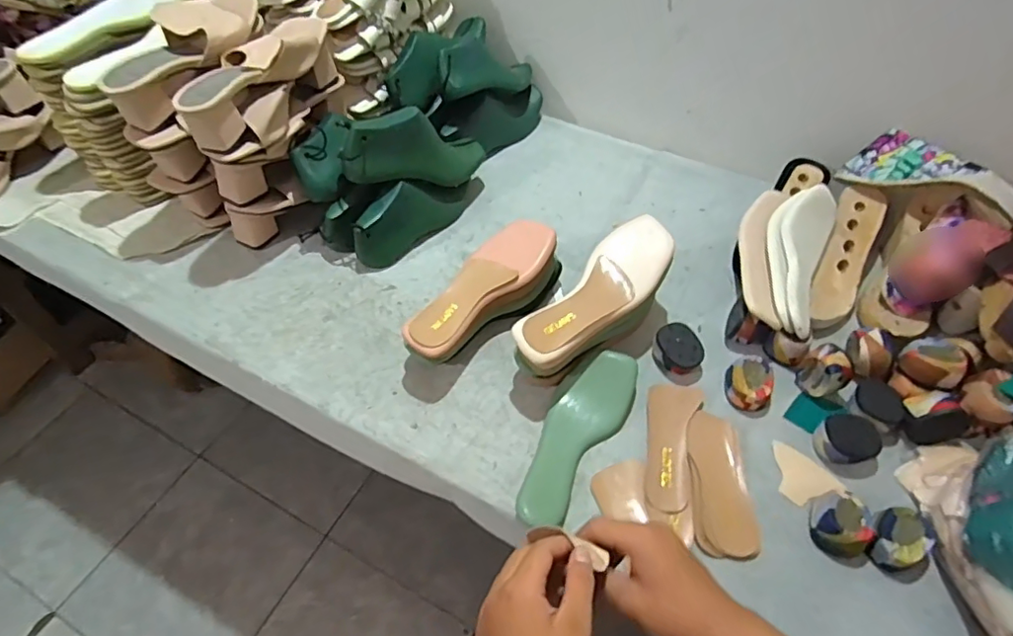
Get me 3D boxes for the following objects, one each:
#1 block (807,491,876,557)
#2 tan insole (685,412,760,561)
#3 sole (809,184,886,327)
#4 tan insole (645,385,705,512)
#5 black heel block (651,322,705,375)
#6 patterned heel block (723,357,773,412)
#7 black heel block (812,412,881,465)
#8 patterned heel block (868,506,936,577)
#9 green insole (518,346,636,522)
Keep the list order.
[{"bbox_3d":[0.347,0.211,0.576,0.051,0.037,0.063,16,52,8],"label":"block"},{"bbox_3d":[0.234,0.178,0.610,0.063,0.015,0.156,5,51,0],"label":"tan insole"},{"bbox_3d":[0.469,-0.082,0.768,0.063,0.029,0.211,22,79,13],"label":"sole"},{"bbox_3d":[0.186,0.141,0.637,0.059,0.015,0.155,16,52,8],"label":"tan insole"},{"bbox_3d":[0.216,0.040,0.701,0.052,0.038,0.062,-35,62,-28],"label":"black heel block"},{"bbox_3d":[0.293,0.078,0.672,0.048,0.038,0.062,10,52,3],"label":"patterned heel block"},{"bbox_3d":[0.386,0.137,0.630,0.058,0.048,0.055,-24,57,-18],"label":"black heel block"},{"bbox_3d":[0.397,0.225,0.562,0.059,0.036,0.063,-18,55,-18],"label":"patterned heel block"},{"bbox_3d":[0.079,0.130,0.630,0.070,0.044,0.224,29,55,17],"label":"green insole"}]

